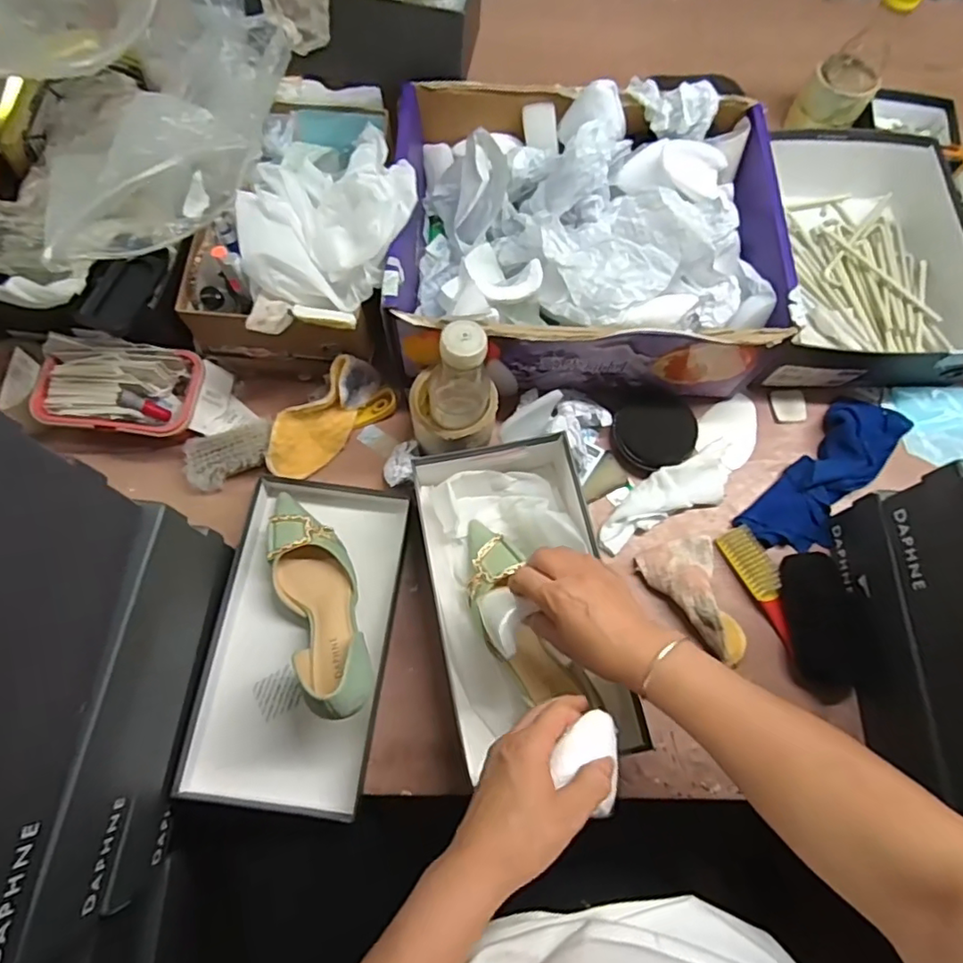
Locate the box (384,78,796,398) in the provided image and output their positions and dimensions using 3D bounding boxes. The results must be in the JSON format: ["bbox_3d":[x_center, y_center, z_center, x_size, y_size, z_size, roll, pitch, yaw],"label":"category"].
[{"bbox_3d":[0.108,-0.277,0.660,0.398,0.161,0.326,2,71,-2],"label":"box"}]

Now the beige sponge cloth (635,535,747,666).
[{"bbox_3d":[0.220,0.122,0.606,0.077,0.033,0.129,-12,72,-6],"label":"beige sponge cloth"}]

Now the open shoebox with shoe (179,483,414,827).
[{"bbox_3d":[-0.173,0.141,0.555,0.162,0.117,0.309,7,71,0],"label":"open shoebox with shoe"}]

